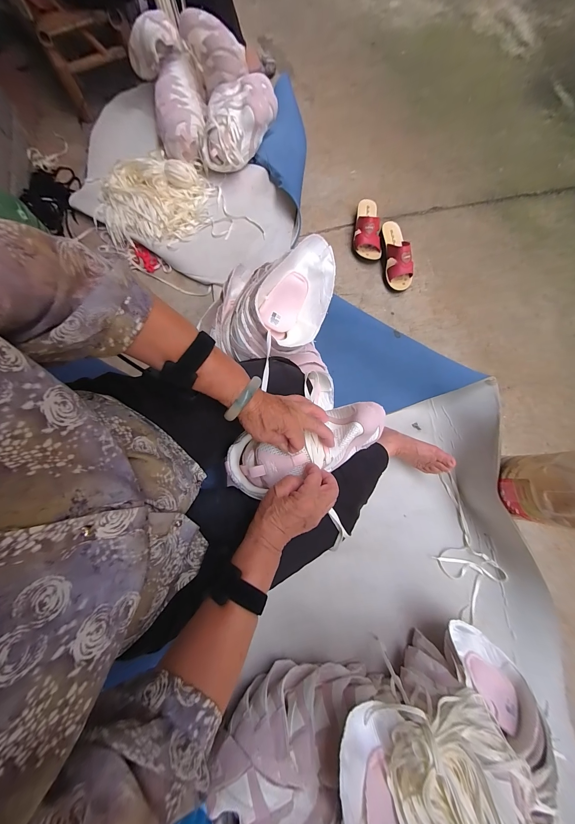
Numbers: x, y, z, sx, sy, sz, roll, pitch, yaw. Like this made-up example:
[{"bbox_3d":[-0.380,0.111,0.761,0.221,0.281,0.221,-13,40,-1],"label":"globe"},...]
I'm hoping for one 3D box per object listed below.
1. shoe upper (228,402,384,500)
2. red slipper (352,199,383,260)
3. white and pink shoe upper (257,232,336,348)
[{"bbox_3d":[0.028,0.054,0.421,0.245,0.069,0.087,-19,79,-1],"label":"shoe upper"},{"bbox_3d":[0.267,-0.603,0.889,0.095,0.073,0.207,9,78,1],"label":"red slipper"},{"bbox_3d":[0.024,-0.243,0.557,0.146,0.090,0.213,23,109,-17],"label":"white and pink shoe upper"}]

